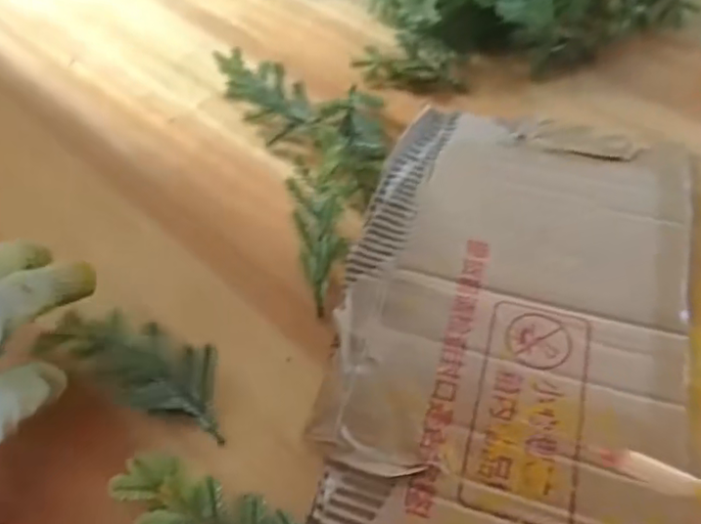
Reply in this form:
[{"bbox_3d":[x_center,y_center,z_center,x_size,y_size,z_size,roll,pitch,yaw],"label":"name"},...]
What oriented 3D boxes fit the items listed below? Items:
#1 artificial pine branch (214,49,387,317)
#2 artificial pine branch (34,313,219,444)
[{"bbox_3d":[-0.017,-0.086,0.430,0.109,0.043,0.233,-20,55,-10],"label":"artificial pine branch"},{"bbox_3d":[-0.118,0.058,0.344,0.117,0.019,0.043,21,58,19],"label":"artificial pine branch"}]

